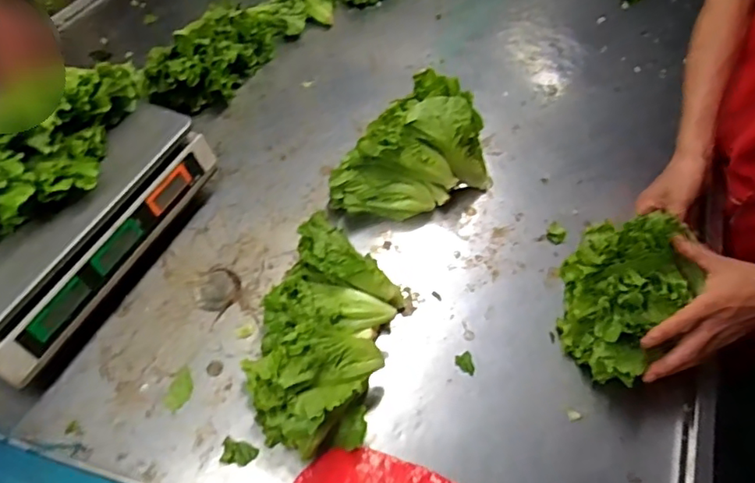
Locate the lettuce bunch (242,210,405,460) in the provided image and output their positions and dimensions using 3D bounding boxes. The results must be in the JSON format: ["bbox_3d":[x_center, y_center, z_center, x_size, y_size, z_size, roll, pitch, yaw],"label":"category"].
[{"bbox_3d":[-0.056,0.090,0.577,0.136,0.090,0.234,13,52,7],"label":"lettuce bunch"}]

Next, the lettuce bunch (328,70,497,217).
[{"bbox_3d":[0.039,-0.116,0.728,0.219,0.115,0.135,-26,58,-22],"label":"lettuce bunch"}]

